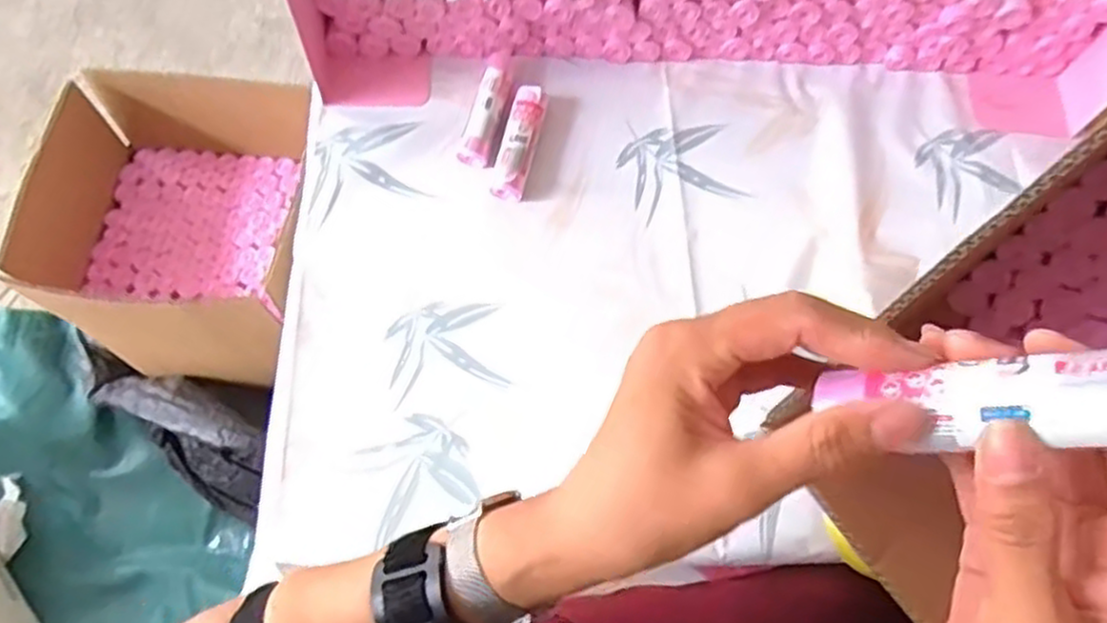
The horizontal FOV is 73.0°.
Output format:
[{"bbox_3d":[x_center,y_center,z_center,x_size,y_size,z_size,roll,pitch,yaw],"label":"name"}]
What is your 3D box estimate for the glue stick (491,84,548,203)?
[{"bbox_3d":[-0.031,-0.161,0.710,0.029,0.028,0.119,13,67,3],"label":"glue stick"}]

